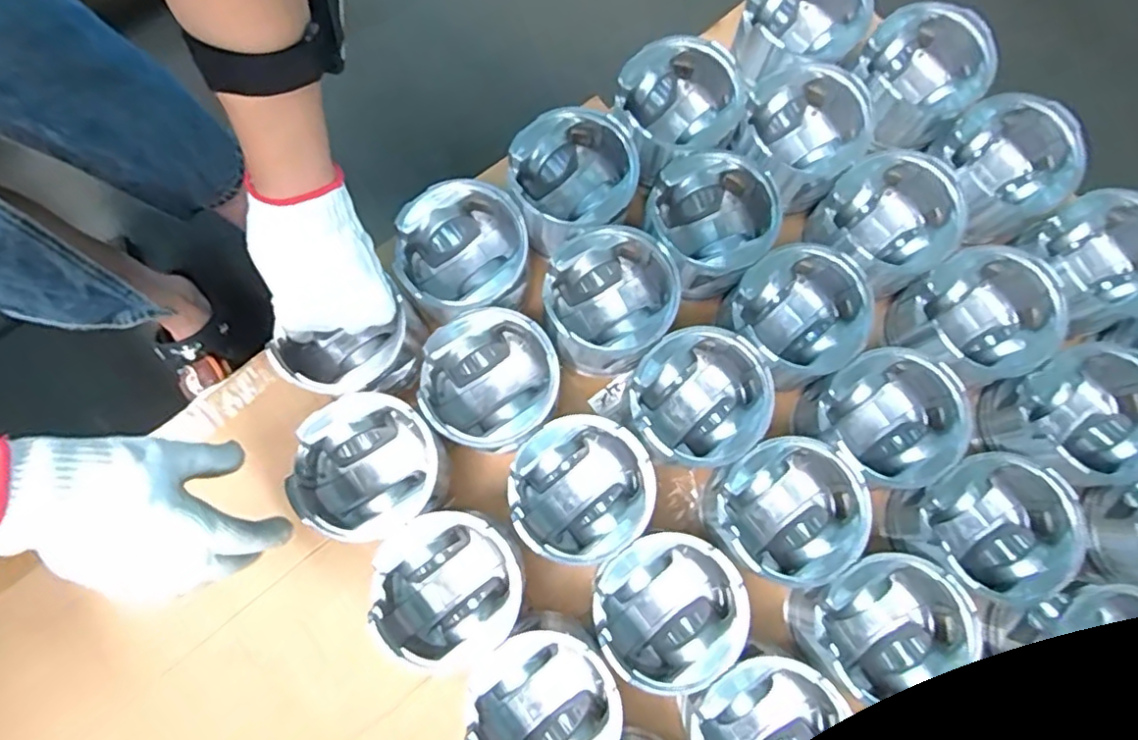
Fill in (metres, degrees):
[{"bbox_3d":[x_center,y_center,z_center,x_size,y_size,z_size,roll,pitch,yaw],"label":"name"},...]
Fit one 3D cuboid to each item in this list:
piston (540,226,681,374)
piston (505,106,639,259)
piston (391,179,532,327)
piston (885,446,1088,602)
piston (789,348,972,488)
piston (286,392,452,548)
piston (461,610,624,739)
[{"bbox_3d":[0.034,-0.057,0.533,0.106,0.082,0.107,0,78,0],"label":"piston"},{"bbox_3d":[0.004,-0.164,0.544,0.107,0.073,0.097,-15,78,-3],"label":"piston"},{"bbox_3d":[-0.089,-0.097,0.530,0.107,0.072,0.107,-15,78,-4],"label":"piston"},{"bbox_3d":[0.329,0.128,0.500,0.118,0.079,0.109,0,78,0],"label":"piston"},{"bbox_3d":[0.255,0.043,0.514,0.109,0.079,0.103,0,78,0],"label":"piston"},{"bbox_3d":[-0.159,0.083,0.506,0.104,0.097,0.105,0,78,0],"label":"piston"},{"bbox_3d":[-0.021,0.249,0.470,0.109,0.081,0.113,-30,80,-6],"label":"piston"}]

